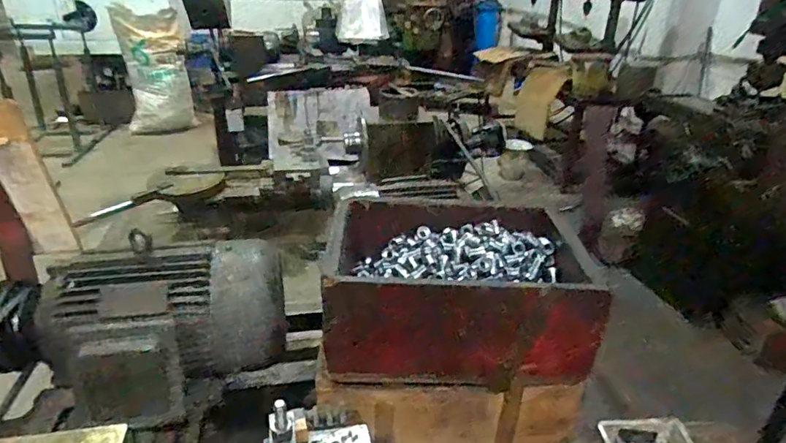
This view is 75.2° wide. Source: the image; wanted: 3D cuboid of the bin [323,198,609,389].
[{"bbox_3d":[0.090,0.097,0.733,0.338,0.146,0.226,2,27,1],"label":"bin"}]

